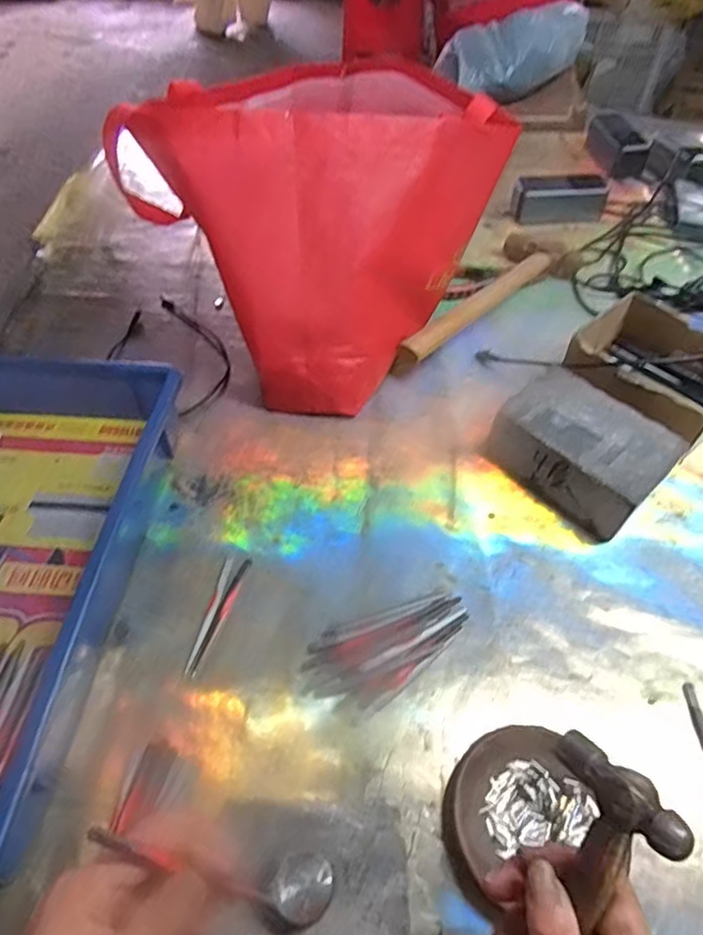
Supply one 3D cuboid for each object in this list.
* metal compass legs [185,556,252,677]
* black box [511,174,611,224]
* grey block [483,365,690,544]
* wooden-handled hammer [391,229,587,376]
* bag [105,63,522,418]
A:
[{"bbox_3d":[-0.112,0.122,0.496,0.021,0.004,0.105,12,52,8],"label":"metal compass legs"},{"bbox_3d":[0.308,-0.401,0.878,0.137,0.046,0.055,-3,52,-3],"label":"black box"},{"bbox_3d":[0.217,-0.017,0.564,0.110,0.063,0.147,-37,60,-26],"label":"grey block"},{"bbox_3d":[0.158,-0.220,0.734,0.332,0.051,0.100,-35,60,-25],"label":"wooden-handled hammer"},{"bbox_3d":[-0.035,-0.263,0.643,0.277,0.243,0.311,34,59,24],"label":"bag"}]

